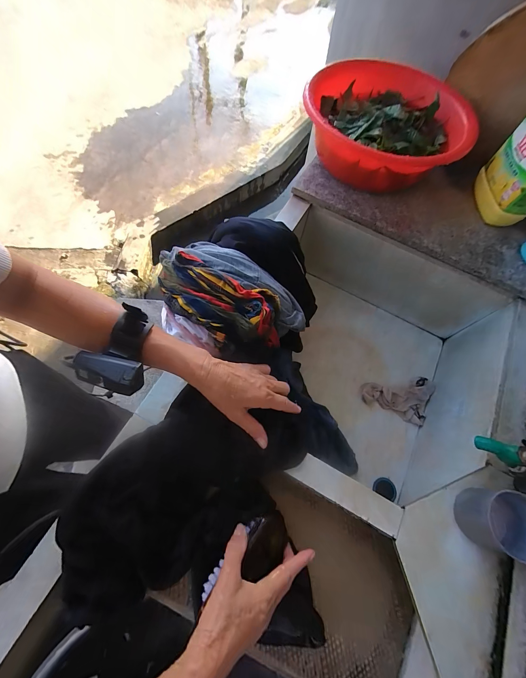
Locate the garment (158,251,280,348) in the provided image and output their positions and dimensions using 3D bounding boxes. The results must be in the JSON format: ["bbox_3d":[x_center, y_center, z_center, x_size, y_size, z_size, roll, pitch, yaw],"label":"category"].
[{"bbox_3d":[-0.069,-0.054,0.418,0.208,0.065,0.103,26,67,8],"label":"garment"}]

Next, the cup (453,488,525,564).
[{"bbox_3d":[0.297,0.228,0.338,0.076,0.067,0.068,11,66,2],"label":"cup"}]

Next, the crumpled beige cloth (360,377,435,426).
[{"bbox_3d":[0.320,0.124,0.641,0.148,0.018,0.116,26,67,8],"label":"crumpled beige cloth"}]

